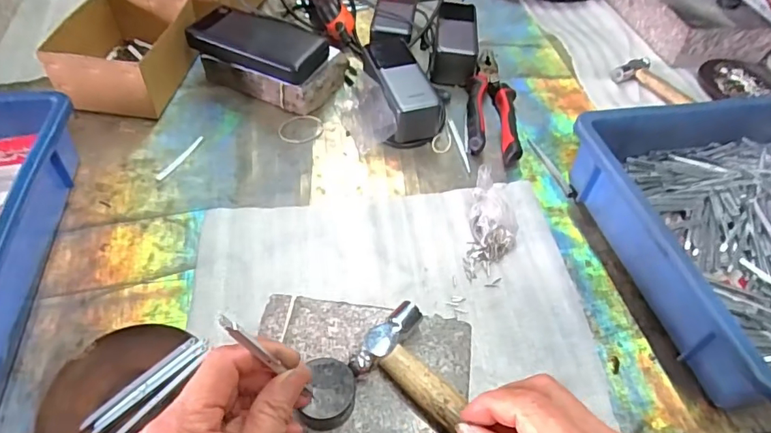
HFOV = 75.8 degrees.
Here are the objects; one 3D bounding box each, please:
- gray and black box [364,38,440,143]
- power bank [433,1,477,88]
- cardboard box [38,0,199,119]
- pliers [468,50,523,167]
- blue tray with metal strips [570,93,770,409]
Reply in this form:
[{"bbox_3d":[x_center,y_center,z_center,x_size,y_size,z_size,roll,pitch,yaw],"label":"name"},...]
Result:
[{"bbox_3d":[0.013,-0.155,0.587,0.063,0.057,0.148,-10,51,-14],"label":"gray and black box"},{"bbox_3d":[0.093,-0.234,0.666,0.056,0.052,0.131,8,49,1],"label":"power bank"},{"bbox_3d":[-0.301,-0.197,0.587,0.126,0.071,0.172,6,49,-1],"label":"cardboard box"},{"bbox_3d":[0.130,-0.143,0.613,0.058,0.023,0.208,5,49,-1],"label":"pliers"},{"bbox_3d":[0.427,0.002,0.486,0.445,0.081,0.286,-9,51,-14],"label":"blue tray with metal strips"}]

